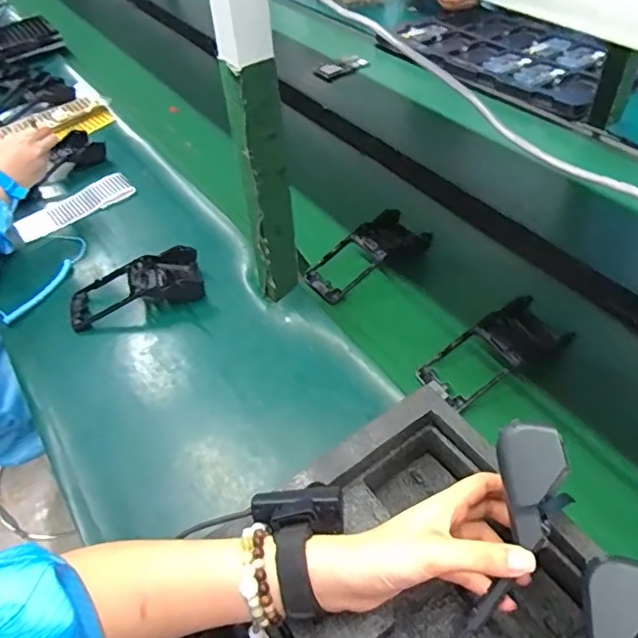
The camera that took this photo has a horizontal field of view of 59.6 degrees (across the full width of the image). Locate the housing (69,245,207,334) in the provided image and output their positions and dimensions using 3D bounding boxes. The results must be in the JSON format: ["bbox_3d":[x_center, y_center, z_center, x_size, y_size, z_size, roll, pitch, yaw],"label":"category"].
[{"bbox_3d":[-0.251,-0.039,0.763,0.183,0.042,0.089,-16,48,-10],"label":"housing"}]

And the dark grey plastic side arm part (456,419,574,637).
[{"bbox_3d":[0.111,0.149,0.347,0.047,0.010,0.171,22,86,22],"label":"dark grey plastic side arm part"}]

